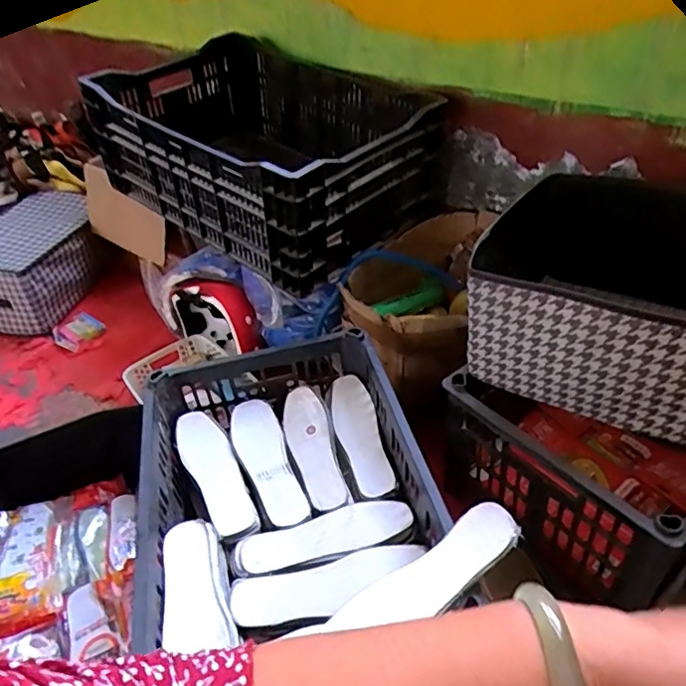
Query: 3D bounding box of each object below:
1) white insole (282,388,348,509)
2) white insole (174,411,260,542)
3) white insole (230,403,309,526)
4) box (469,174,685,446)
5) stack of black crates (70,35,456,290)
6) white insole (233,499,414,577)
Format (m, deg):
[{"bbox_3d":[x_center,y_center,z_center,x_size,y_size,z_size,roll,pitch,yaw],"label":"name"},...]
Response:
[{"bbox_3d":[-0.045,0.150,0.838,0.062,0.029,0.208,-14,41,-8],"label":"white insole"},{"bbox_3d":[-0.183,0.181,0.814,0.067,0.014,0.229,-23,43,-17],"label":"white insole"},{"bbox_3d":[-0.108,0.165,0.821,0.070,0.015,0.215,-21,43,-14],"label":"white insole"},{"bbox_3d":[0.417,-0.048,0.746,0.446,0.192,0.337,19,48,28],"label":"box"},{"bbox_3d":[-0.161,-0.386,1.129,0.410,0.258,0.615,-35,48,-28],"label":"stack of black crates"},{"bbox_3d":[-0.025,0.243,0.731,0.222,0.013,0.068,-13,41,-7],"label":"white insole"}]

